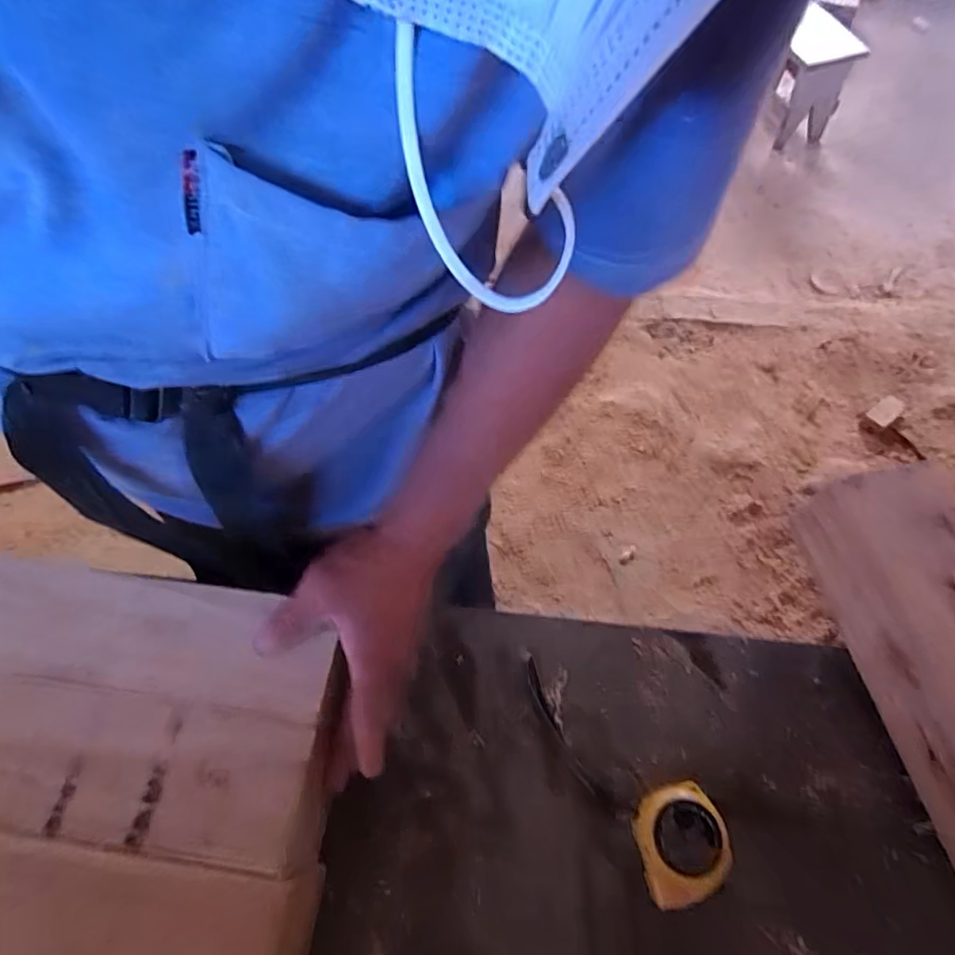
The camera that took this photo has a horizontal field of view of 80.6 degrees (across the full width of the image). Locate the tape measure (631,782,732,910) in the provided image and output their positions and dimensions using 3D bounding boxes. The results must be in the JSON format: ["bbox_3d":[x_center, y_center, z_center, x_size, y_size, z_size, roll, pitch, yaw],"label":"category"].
[{"bbox_3d":[0.127,0.231,0.359,0.056,0.037,0.060,-14,63,-6],"label":"tape measure"}]

